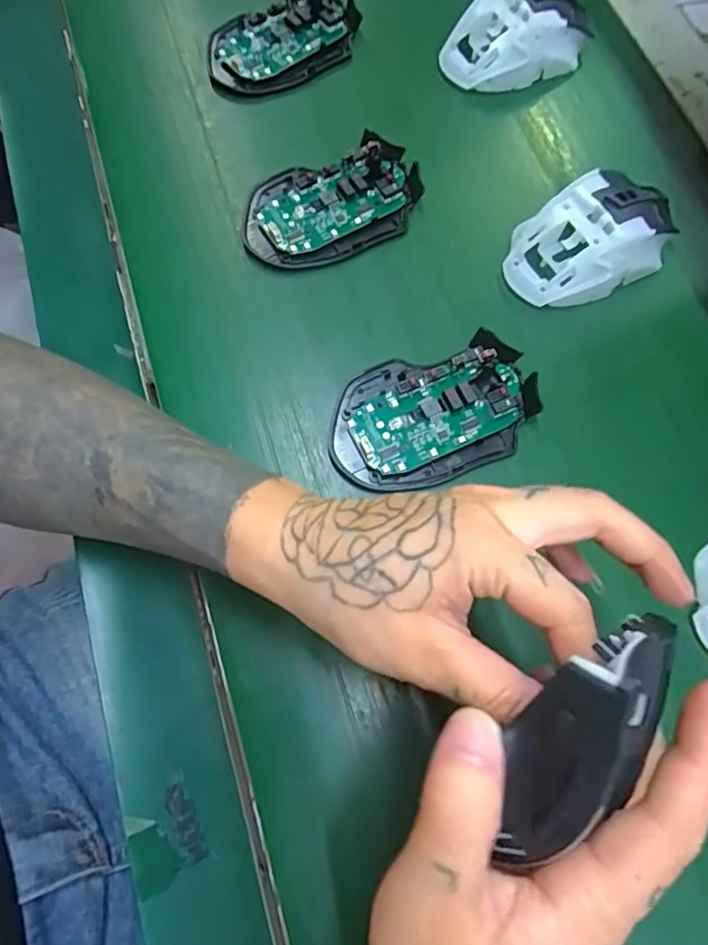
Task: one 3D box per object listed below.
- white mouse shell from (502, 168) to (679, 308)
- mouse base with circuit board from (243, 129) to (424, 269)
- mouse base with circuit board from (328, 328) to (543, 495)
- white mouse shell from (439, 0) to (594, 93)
[{"bbox_3d":[0.144,-0.144,0.345,0.110,0.033,0.069,-30,74,-12],"label":"white mouse shell"},{"bbox_3d":[-0.013,-0.168,0.357,0.114,0.019,0.068,-20,72,-9],"label":"mouse base with circuit board"},{"bbox_3d":[0.044,-0.032,0.312,0.116,0.016,0.073,-16,72,-8],"label":"mouse base with circuit board"},{"bbox_3d":[0.114,-0.311,0.405,0.107,0.036,0.067,-28,74,-12],"label":"white mouse shell"}]

